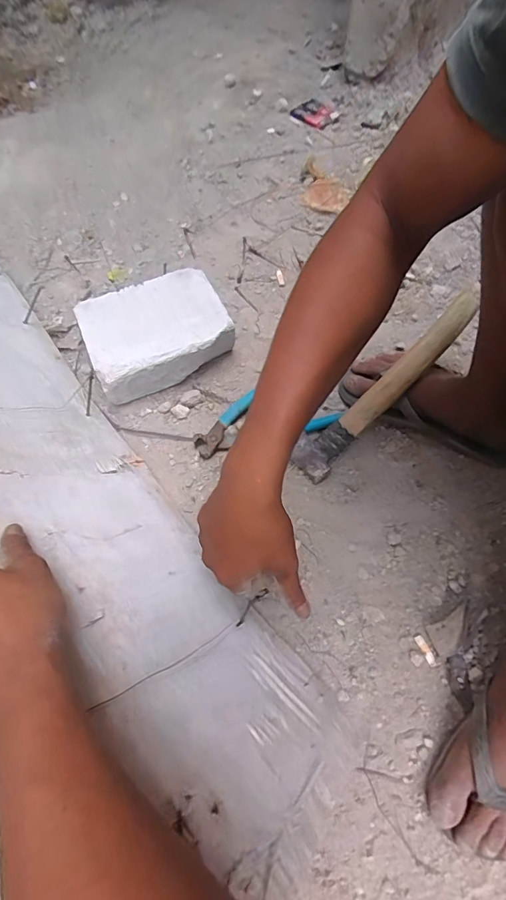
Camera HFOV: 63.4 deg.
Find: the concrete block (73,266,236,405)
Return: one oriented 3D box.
[{"bbox_3d":[-0.142,-0.173,0.612,0.201,0.079,0.158,-20,65,-11],"label":"concrete block"}]

